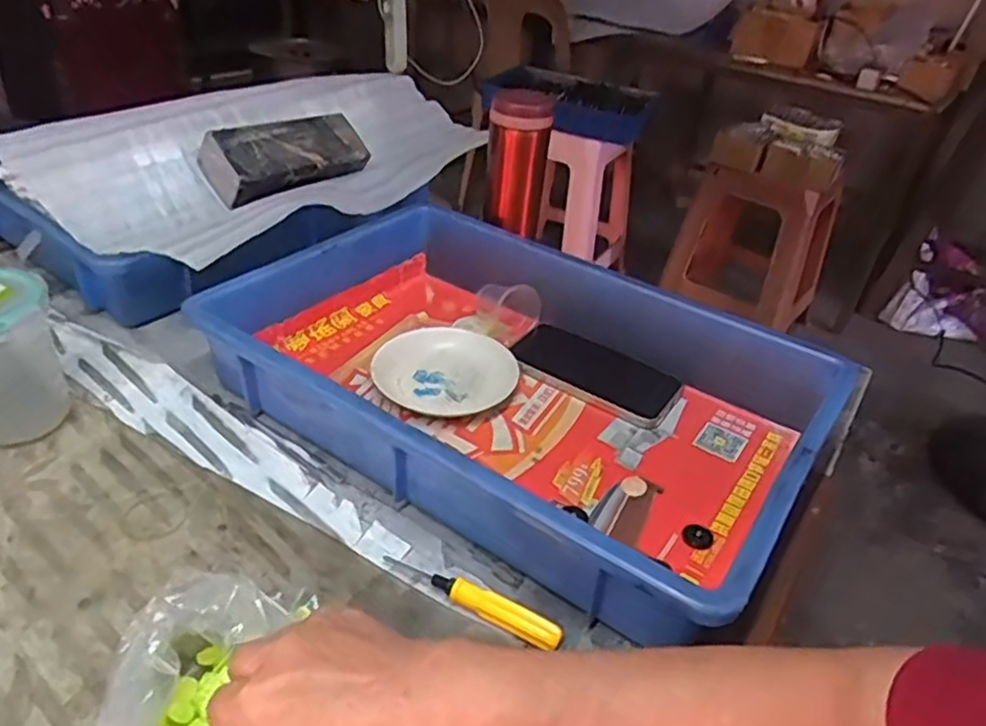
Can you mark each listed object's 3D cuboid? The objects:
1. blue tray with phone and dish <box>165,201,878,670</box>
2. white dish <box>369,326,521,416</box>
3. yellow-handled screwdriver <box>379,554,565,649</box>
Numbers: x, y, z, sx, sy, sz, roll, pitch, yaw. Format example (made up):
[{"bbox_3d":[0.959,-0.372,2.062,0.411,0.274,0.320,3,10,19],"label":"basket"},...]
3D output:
[{"bbox_3d":[0.018,0.010,0.557,0.435,0.087,0.289,26,39,25],"label":"blue tray with phone and dish"},{"bbox_3d":[-0.039,0.005,0.602,0.116,0.023,0.104,10,35,4],"label":"white dish"},{"bbox_3d":[-0.013,0.140,0.426,0.116,0.015,0.014,23,38,21],"label":"yellow-handled screwdriver"}]

